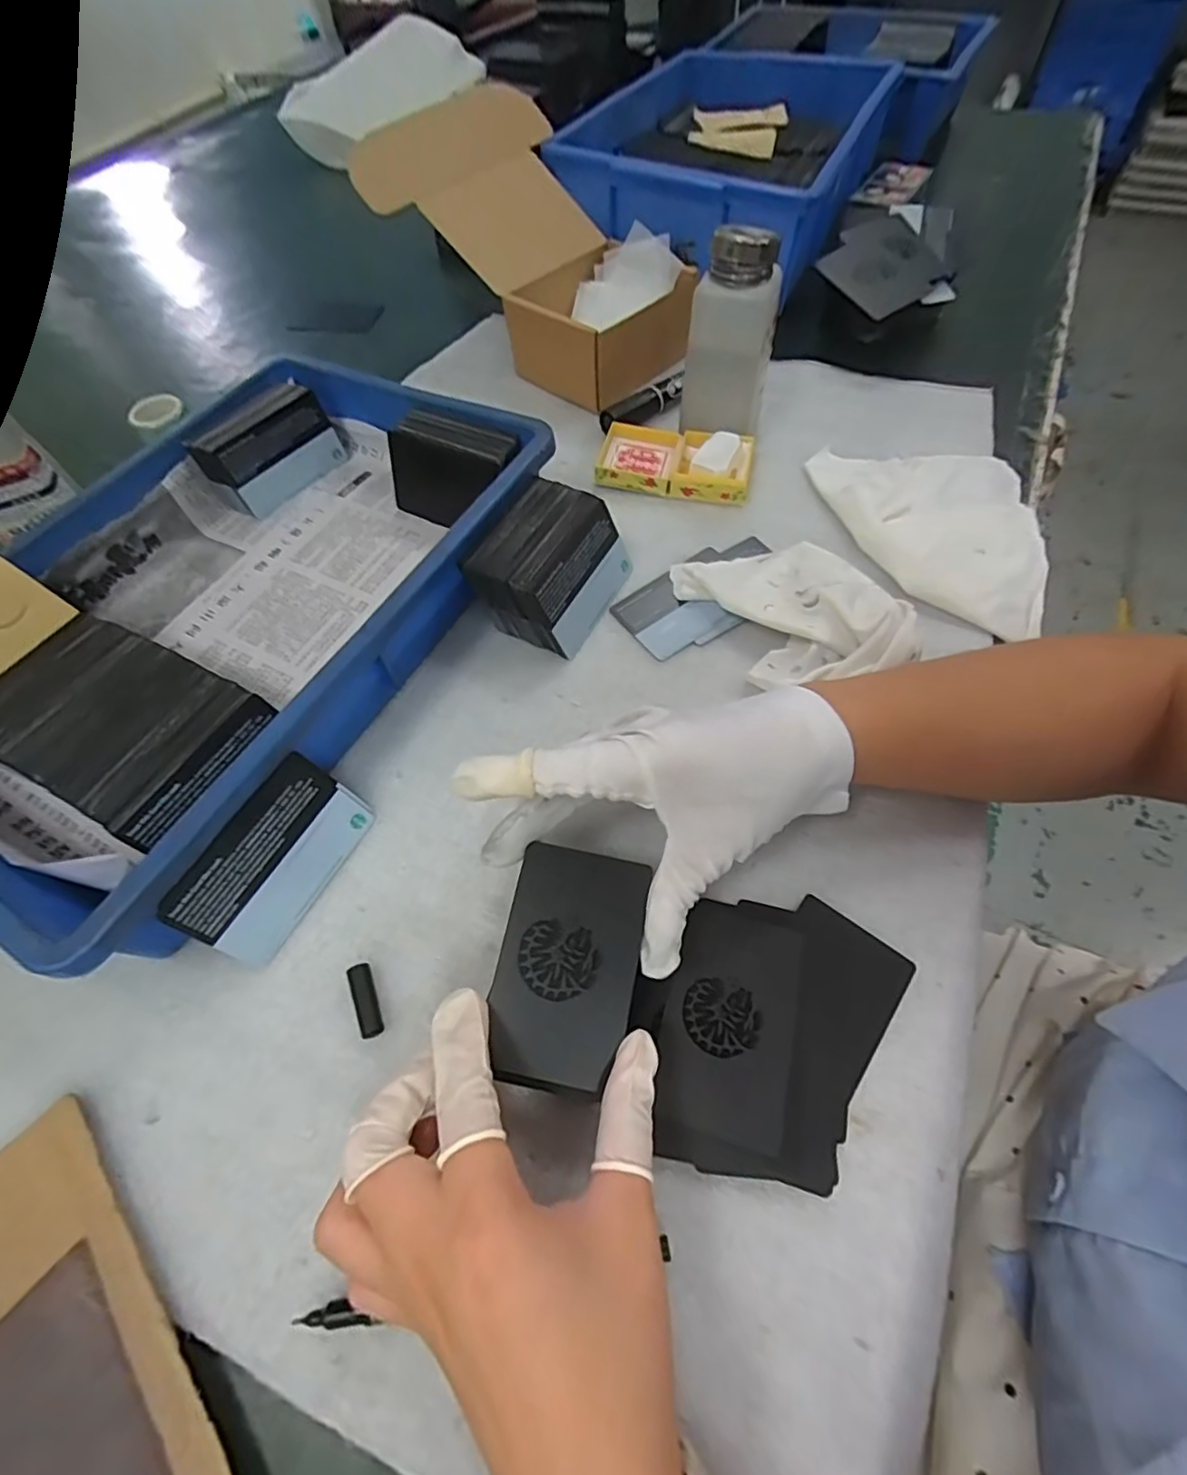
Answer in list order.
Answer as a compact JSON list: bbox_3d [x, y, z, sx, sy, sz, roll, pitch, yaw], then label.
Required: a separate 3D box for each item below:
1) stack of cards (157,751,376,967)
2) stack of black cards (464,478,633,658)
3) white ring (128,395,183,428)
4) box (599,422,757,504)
[{"bbox_3d":[-0.149,0.057,0.280,0.004,0.057,0.087,5,56,44],"label":"stack of cards"},{"bbox_3d":[-0.024,-0.104,0.360,0.066,0.052,0.089,24,64,16],"label":"stack of black cards"},{"bbox_3d":[-0.307,-0.230,0.416,0.034,0.007,0.034,-21,61,-9],"label":"white ring"},{"bbox_3d":[0.058,-0.203,0.430,0.109,0.022,0.057,11,62,10],"label":"box"}]

